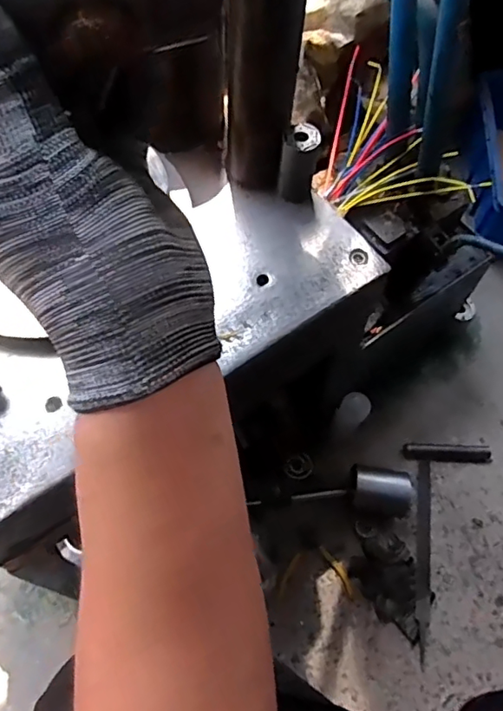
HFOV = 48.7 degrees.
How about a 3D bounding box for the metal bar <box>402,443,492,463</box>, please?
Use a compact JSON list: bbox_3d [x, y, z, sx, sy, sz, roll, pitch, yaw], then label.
[{"bbox_3d":[0.328,0.163,0.930,0.147,0.015,0.027,2,62,-1],"label":"metal bar"}]

